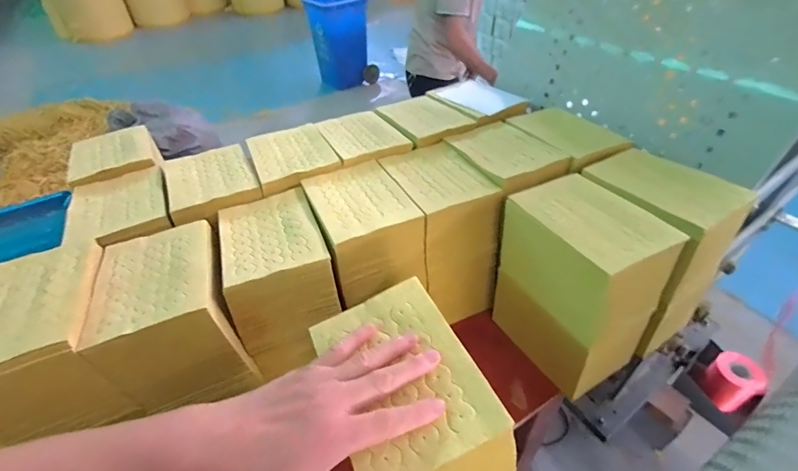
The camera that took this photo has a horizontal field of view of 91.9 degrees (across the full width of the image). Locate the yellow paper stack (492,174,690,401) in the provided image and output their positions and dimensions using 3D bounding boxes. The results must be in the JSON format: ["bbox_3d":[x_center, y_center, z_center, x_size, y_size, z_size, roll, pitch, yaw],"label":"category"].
[{"bbox_3d":[0.233,0.061,0.511,0.133,0.213,0.178,-22,46,-19],"label":"yellow paper stack"}]

